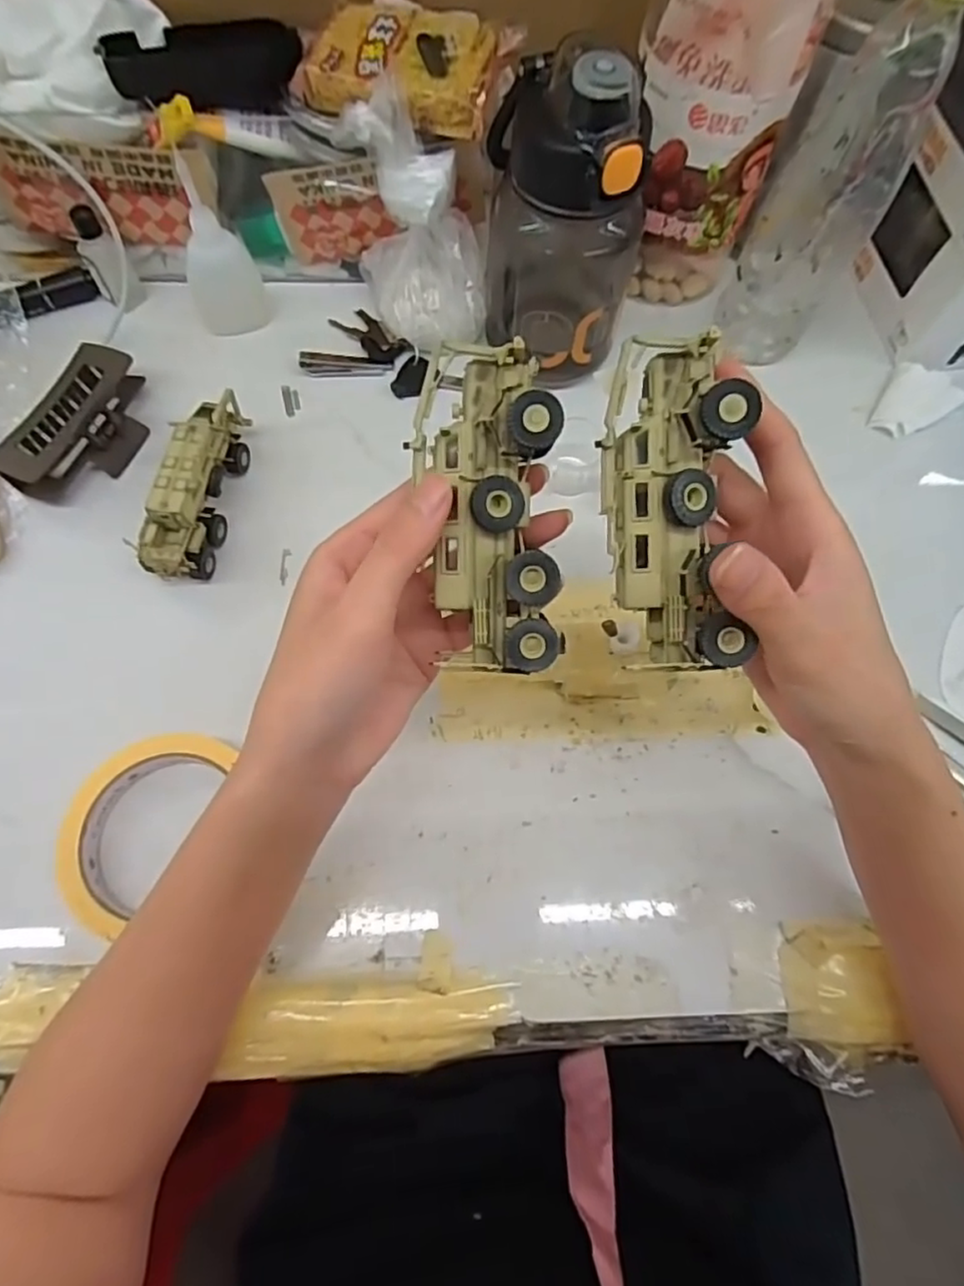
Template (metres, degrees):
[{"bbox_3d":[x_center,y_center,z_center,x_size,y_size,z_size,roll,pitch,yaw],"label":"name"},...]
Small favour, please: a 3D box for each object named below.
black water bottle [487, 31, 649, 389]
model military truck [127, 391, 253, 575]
[{"bbox_3d":[0.045,-0.236,0.378,0.090,0.161,0.077,9,69,1],"label":"black water bottle"},{"bbox_3d":[-0.168,-0.091,0.385,0.031,0.046,0.110,9,69,1],"label":"model military truck"}]

